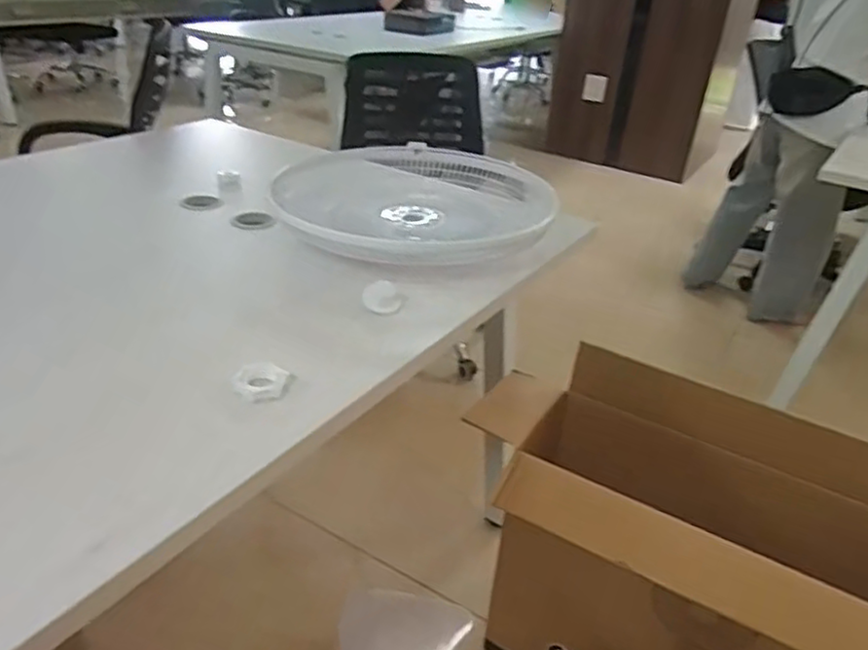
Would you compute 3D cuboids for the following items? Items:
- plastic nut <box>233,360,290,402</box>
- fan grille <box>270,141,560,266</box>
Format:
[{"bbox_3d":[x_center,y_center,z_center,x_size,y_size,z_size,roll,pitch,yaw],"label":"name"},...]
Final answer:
[{"bbox_3d":[-0.178,0.058,0.707,0.054,0.018,0.044,-15,35,-31],"label":"plastic nut"},{"bbox_3d":[-0.027,-0.213,1.165,0.462,0.078,0.462,4,30,-2],"label":"fan grille"}]

